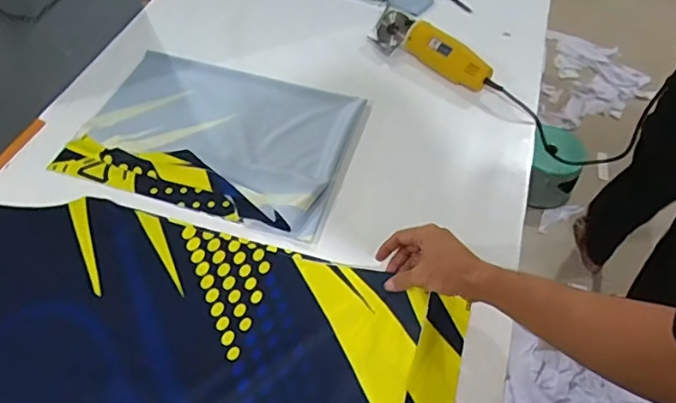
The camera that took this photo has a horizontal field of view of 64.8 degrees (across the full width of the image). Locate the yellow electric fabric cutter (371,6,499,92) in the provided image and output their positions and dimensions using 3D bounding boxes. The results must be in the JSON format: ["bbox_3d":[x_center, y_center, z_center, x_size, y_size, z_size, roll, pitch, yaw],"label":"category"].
[{"bbox_3d":[0.176,-0.274,0.966,0.264,0.054,0.066,31,55,21],"label":"yellow electric fabric cutter"}]

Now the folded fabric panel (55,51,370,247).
[{"bbox_3d":[-0.194,-0.117,0.858,0.420,0.014,0.309,14,51,9],"label":"folded fabric panel"}]

